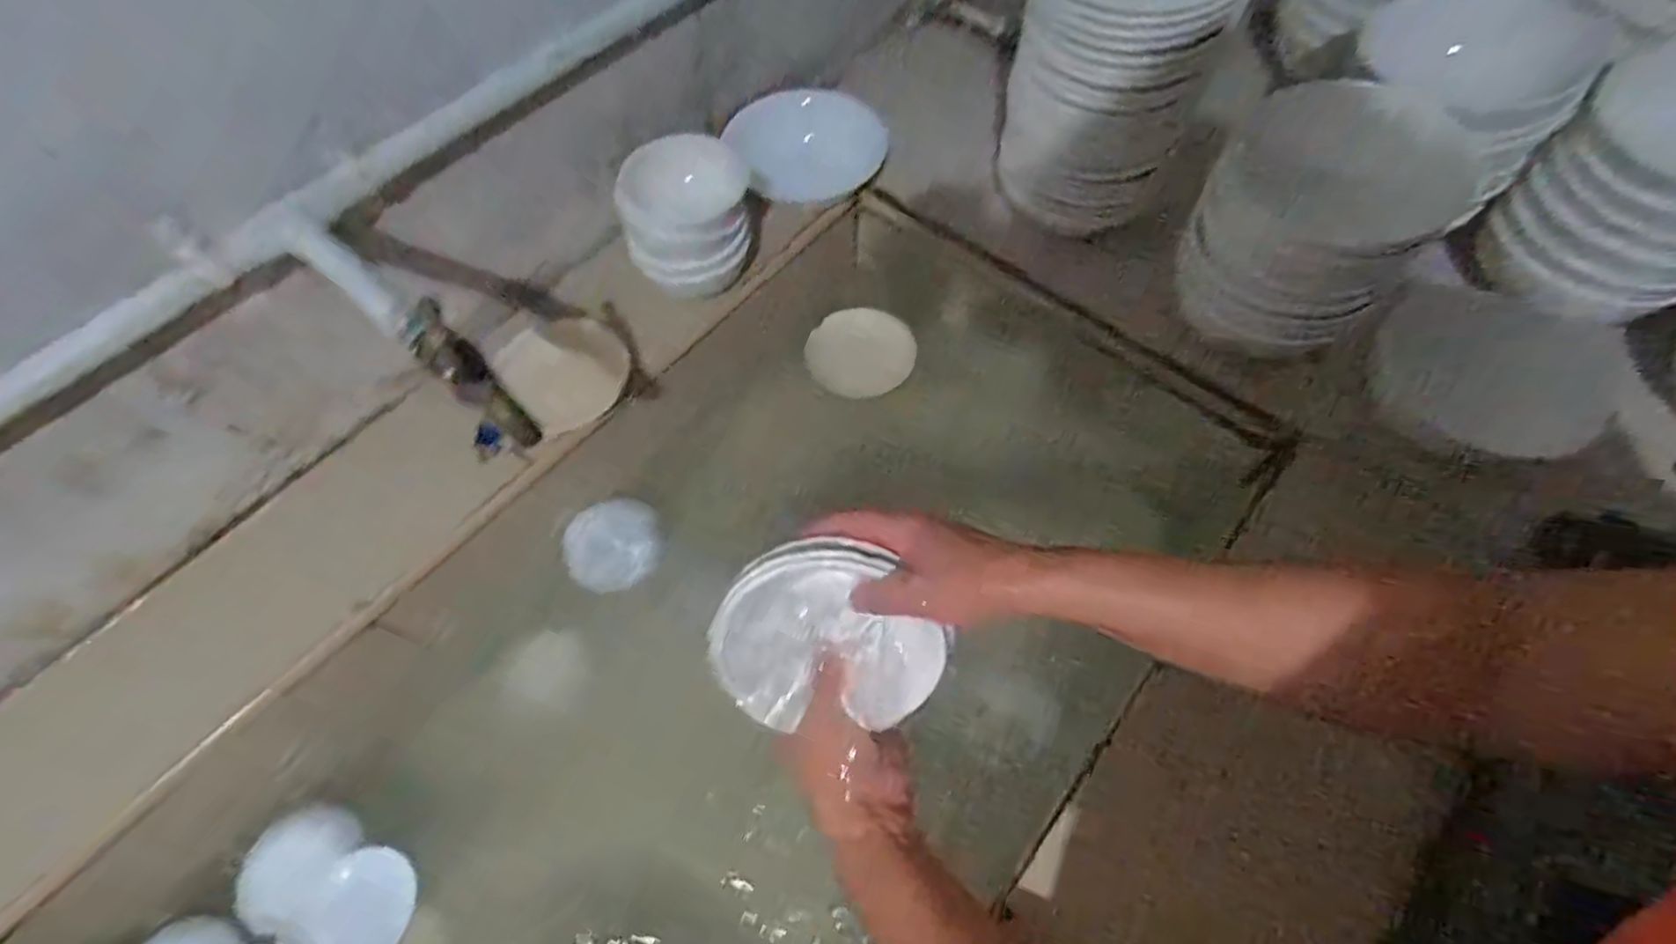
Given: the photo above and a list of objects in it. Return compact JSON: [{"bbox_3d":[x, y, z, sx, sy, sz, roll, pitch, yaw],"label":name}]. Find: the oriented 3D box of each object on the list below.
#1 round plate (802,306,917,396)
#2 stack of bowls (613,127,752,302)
[{"bbox_3d":[0.023,-0.120,0.712,0.101,0.008,0.099,3,71,-9],"label":"round plate"},{"bbox_3d":[-0.128,-0.219,0.598,0.100,0.078,0.097,-2,62,0],"label":"stack of bowls"}]

